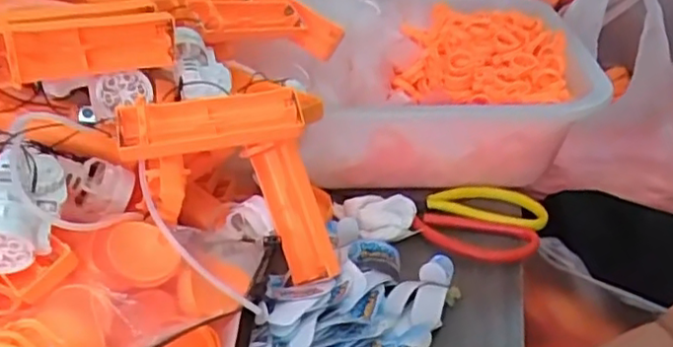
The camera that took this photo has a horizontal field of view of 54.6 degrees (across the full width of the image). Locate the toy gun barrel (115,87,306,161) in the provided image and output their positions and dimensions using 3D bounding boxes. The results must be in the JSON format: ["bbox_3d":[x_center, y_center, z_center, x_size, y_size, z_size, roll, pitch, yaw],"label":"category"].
[{"bbox_3d":[-0.076,-0.031,0.395,0.108,0.023,0.035,-8,31,-11],"label":"toy gun barrel"}]

